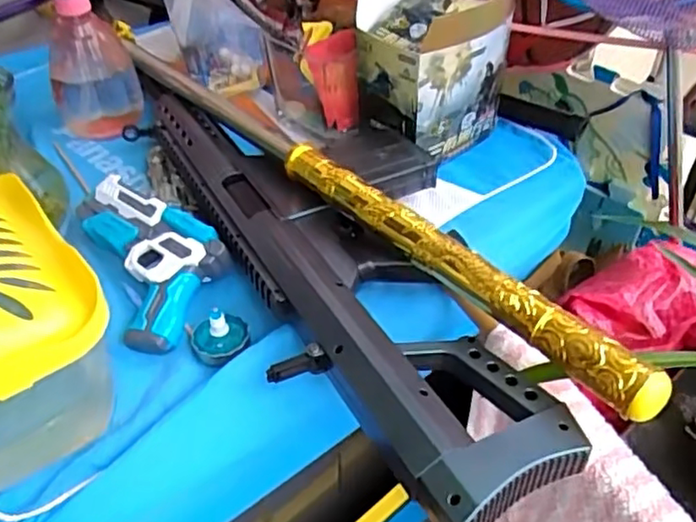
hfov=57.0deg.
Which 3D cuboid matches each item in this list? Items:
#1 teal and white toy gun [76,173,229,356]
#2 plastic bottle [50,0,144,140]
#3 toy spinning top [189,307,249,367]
[{"bbox_3d":[-0.150,-0.011,0.499,0.085,0.039,0.192,-21,46,-20],"label":"teal and white toy gun"},{"bbox_3d":[-0.252,-0.205,0.608,0.083,0.199,0.093,-17,45,-16],"label":"plastic bottle"},{"bbox_3d":[-0.089,0.051,0.437,0.039,0.026,0.039,-1,43,1],"label":"toy spinning top"}]

